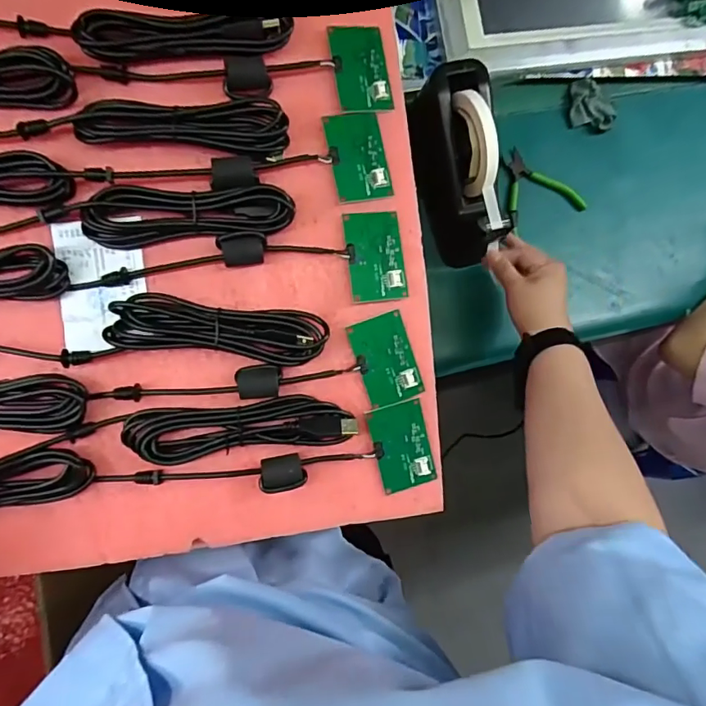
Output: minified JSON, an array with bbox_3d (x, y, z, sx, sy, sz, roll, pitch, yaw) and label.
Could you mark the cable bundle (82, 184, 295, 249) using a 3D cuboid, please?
[{"bbox_3d":[-0.119,-0.102,0.357,0.146,0.019,0.041,-4,87,-4],"label":"cable bundle"}]

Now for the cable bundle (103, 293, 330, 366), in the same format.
[{"bbox_3d":[-0.096,-0.017,0.356,0.151,0.013,0.039,6,86,-4],"label":"cable bundle"}]

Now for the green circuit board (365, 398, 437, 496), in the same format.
[{"bbox_3d":[0.039,0.074,0.388,0.044,0.006,0.067,-15,88,-5],"label":"green circuit board"}]

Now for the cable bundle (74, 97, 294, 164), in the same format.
[{"bbox_3d":[-0.122,-0.167,0.355,0.146,0.020,0.039,1,86,-4],"label":"cable bundle"}]

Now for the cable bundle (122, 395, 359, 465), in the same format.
[{"bbox_3d":[-0.081,0.056,0.361,0.162,0.016,0.038,-5,87,-4],"label":"cable bundle"}]

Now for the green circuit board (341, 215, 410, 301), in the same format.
[{"bbox_3d":[0.018,-0.075,0.378,0.044,0.009,0.068,-7,87,-4],"label":"green circuit board"}]

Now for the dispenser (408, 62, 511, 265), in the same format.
[{"bbox_3d":[0.119,-0.203,0.540,0.066,0.114,0.198,-11,91,-6],"label":"dispenser"}]

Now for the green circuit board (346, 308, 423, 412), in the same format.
[{"bbox_3d":[0.026,0.006,0.381,0.044,0.006,0.068,-19,88,-5],"label":"green circuit board"}]

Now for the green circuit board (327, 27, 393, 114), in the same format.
[{"bbox_3d":[0.007,-0.227,0.391,0.044,0.007,0.067,-10,87,-5],"label":"green circuit board"}]

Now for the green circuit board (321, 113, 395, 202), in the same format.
[{"bbox_3d":[0.004,-0.155,0.385,0.045,0.009,0.069,-11,87,-5],"label":"green circuit board"}]

